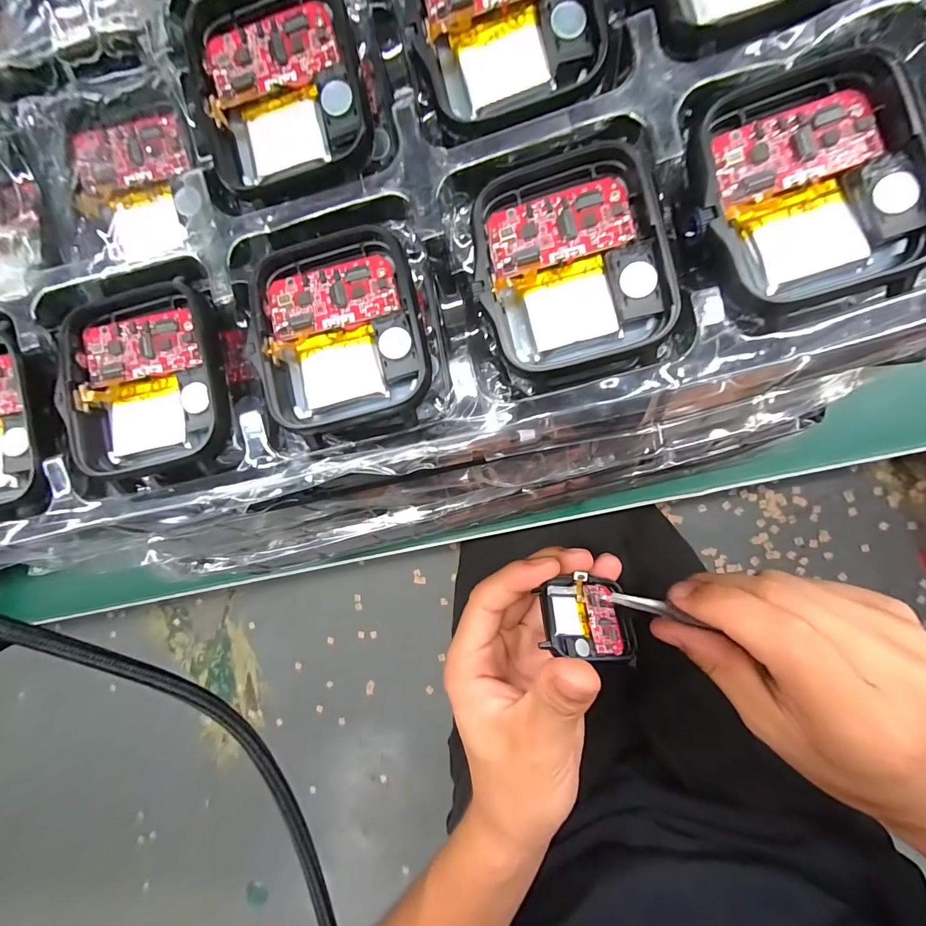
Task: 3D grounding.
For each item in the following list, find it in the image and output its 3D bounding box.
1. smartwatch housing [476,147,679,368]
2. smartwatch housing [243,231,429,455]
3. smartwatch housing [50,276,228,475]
[{"bbox_3d":[0.022,-0.043,0.086,0.037,0.009,0.043,-8,87,7],"label":"smartwatch housing"},{"bbox_3d":[-0.028,-0.030,0.091,0.037,0.007,0.046,-12,87,7],"label":"smartwatch housing"},{"bbox_3d":[-0.078,-0.021,0.097,0.039,0.008,0.046,-13,87,7],"label":"smartwatch housing"}]

